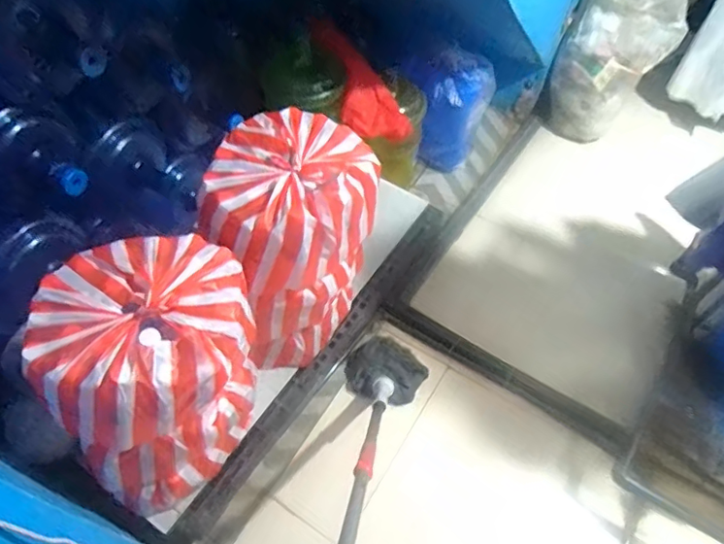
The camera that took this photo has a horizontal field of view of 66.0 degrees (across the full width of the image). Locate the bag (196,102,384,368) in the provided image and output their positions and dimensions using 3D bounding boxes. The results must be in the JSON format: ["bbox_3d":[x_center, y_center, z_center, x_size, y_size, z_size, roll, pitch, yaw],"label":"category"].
[{"bbox_3d":[-0.142,-0.038,1.290,0.311,0.600,0.323,7,56,2],"label":"bag"}]

